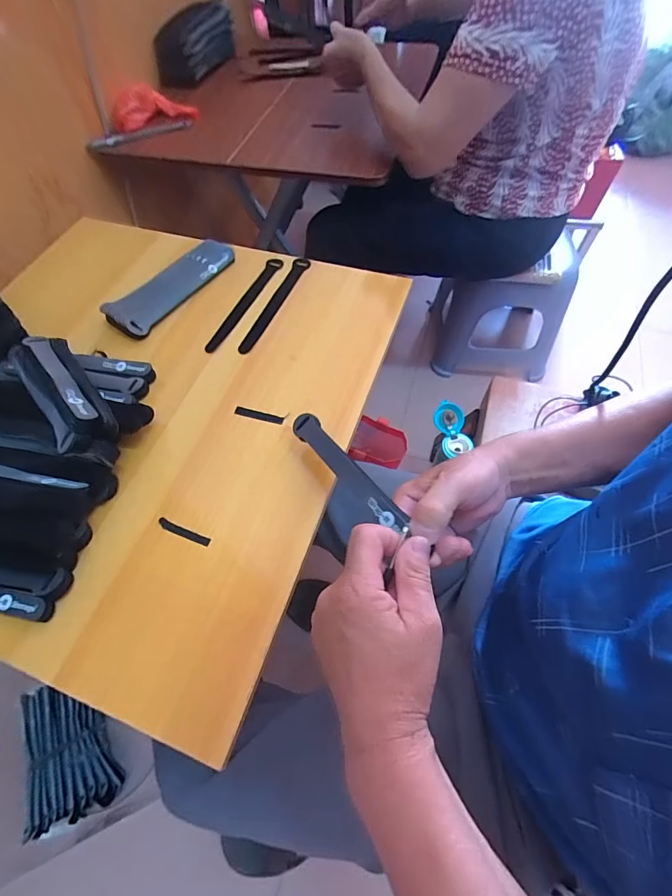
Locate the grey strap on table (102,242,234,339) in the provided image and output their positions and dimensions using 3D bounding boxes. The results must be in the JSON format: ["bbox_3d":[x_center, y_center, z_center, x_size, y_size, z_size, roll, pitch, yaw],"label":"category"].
[{"bbox_3d":[-0.237,-0.236,0.570,0.071,0.018,0.202,32,67,18],"label":"grey strap on table"}]

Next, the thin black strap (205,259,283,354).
[{"bbox_3d":[-0.128,-0.209,0.566,0.023,0.008,0.196,21,64,13],"label":"thin black strap"}]

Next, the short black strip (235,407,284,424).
[{"bbox_3d":[-0.092,-0.039,0.468,0.059,0.004,0.011,13,63,10],"label":"short black strip"}]

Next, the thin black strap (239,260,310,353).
[{"bbox_3d":[-0.087,-0.206,0.560,0.023,0.007,0.193,20,64,13],"label":"thin black strap"}]

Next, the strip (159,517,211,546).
[{"bbox_3d":[-0.156,0.086,0.402,0.060,0.004,0.010,20,64,13],"label":"strip"}]

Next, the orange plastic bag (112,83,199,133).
[{"bbox_3d":[-0.360,-0.670,0.776,0.162,0.060,0.052,-16,62,-6],"label":"orange plastic bag"}]

